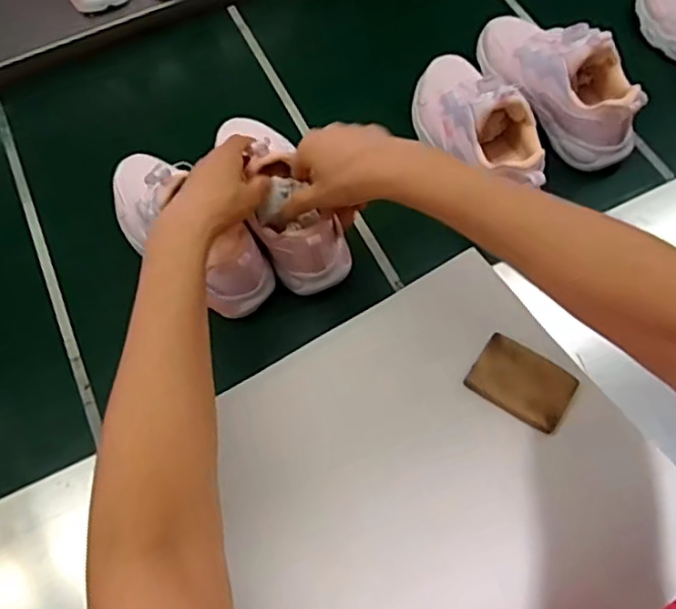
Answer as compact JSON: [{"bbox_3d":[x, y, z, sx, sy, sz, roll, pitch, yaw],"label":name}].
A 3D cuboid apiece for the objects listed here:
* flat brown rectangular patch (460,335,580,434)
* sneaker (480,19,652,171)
[{"bbox_3d":[0.140,0.059,0.468,0.072,0.011,0.051,30,70,14],"label":"flat brown rectangular patch"},{"bbox_3d":[0.231,-0.247,0.643,0.070,0.096,0.214,-34,70,-13],"label":"sneaker"}]

